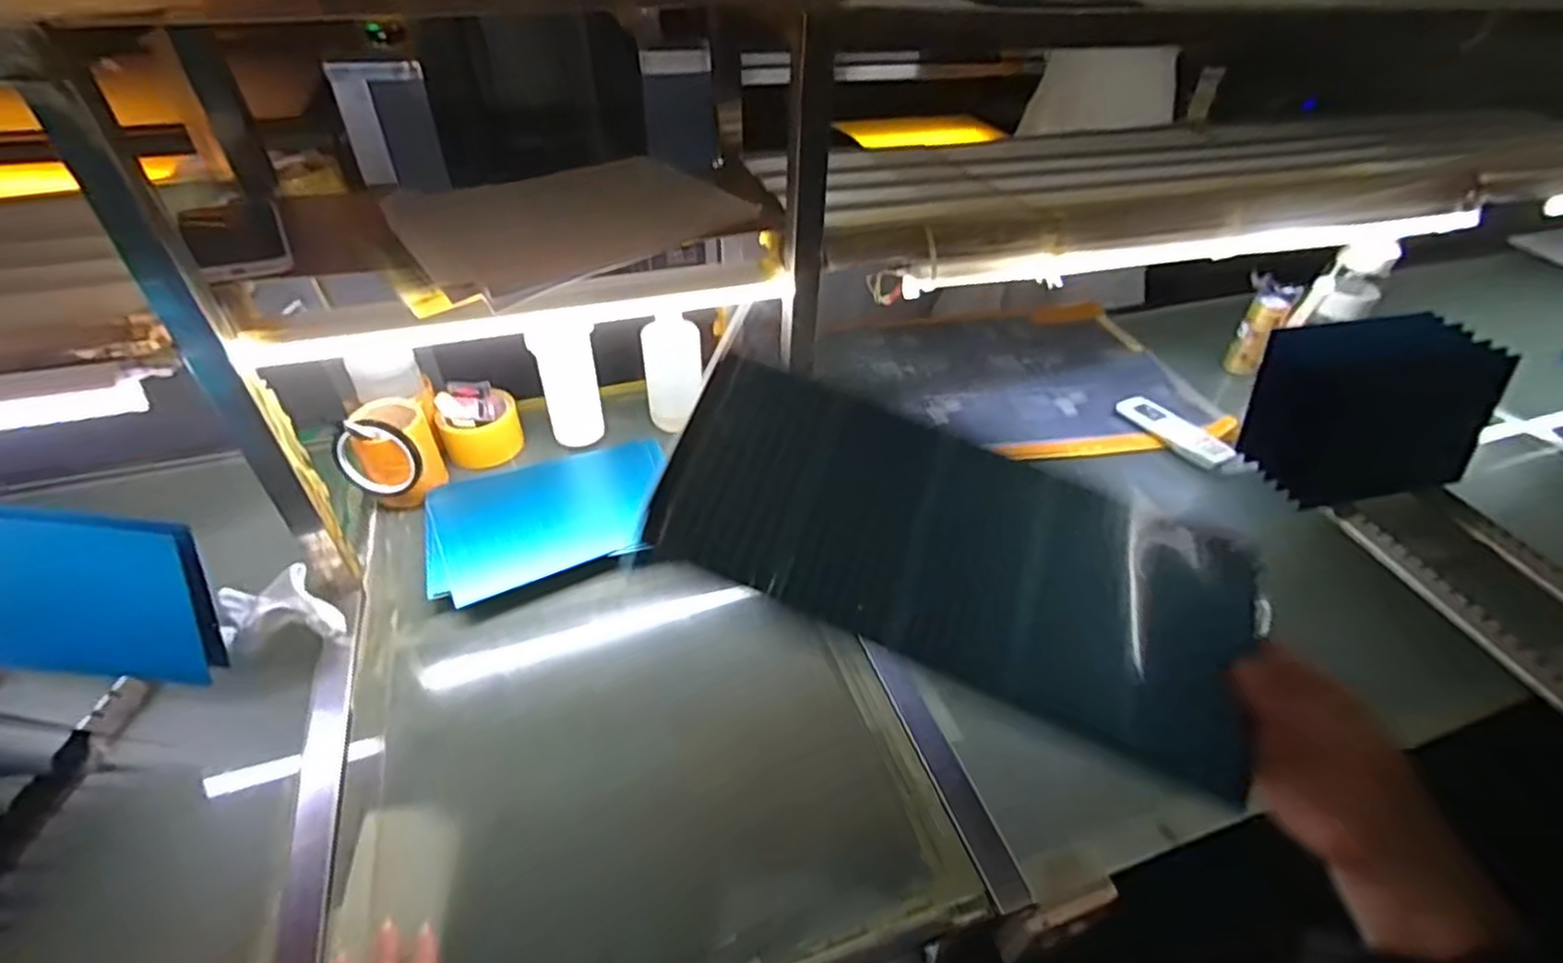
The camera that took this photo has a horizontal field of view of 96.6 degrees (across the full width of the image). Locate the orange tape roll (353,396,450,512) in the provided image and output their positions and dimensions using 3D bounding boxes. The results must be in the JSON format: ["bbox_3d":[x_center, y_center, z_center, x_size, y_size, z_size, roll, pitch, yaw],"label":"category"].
[{"bbox_3d":[-0.446,-0.034,0.819,0.077,0.108,0.088,8,42,2],"label":"orange tape roll"}]

